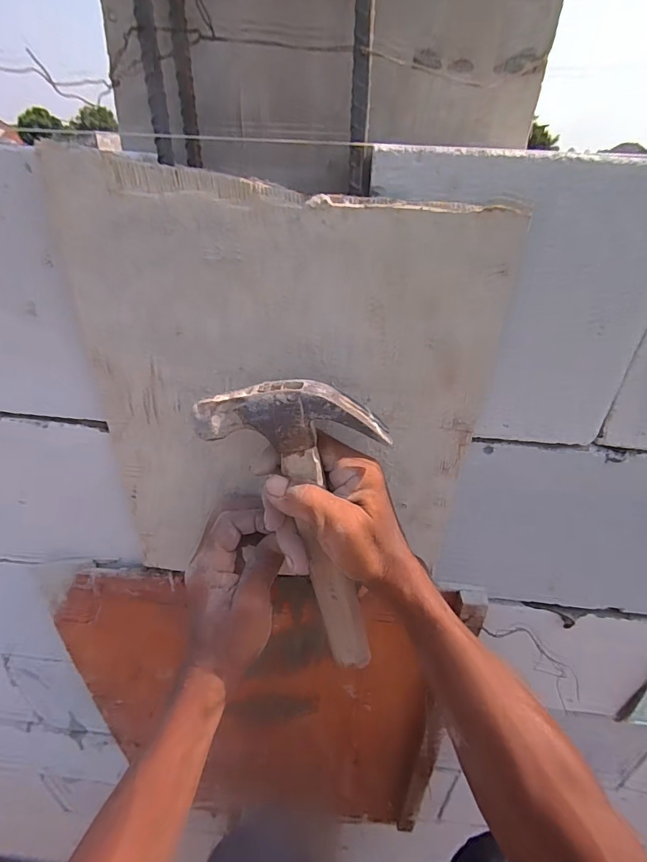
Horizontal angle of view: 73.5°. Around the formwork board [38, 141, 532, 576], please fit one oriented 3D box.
[{"bbox_3d":[-0.029,-0.024,0.339,0.296,0.300,0.015,5,32,4],"label":"formwork board"}]

